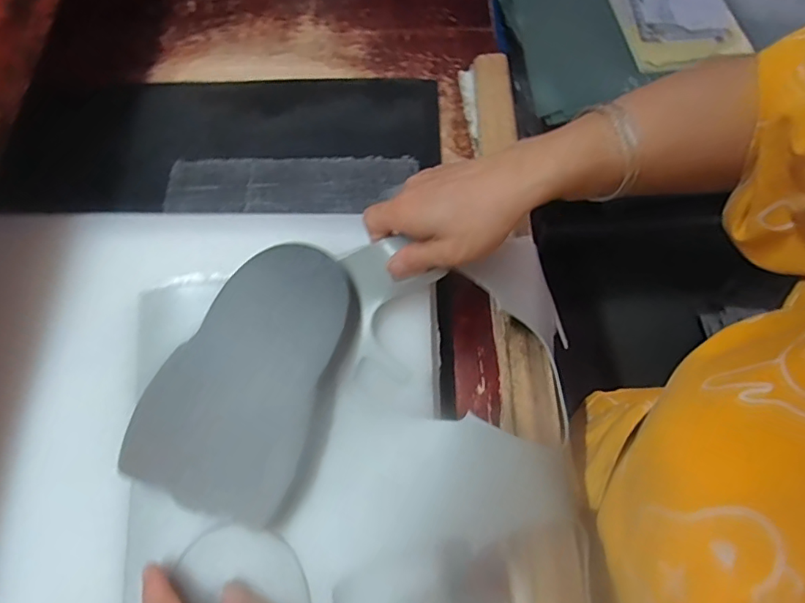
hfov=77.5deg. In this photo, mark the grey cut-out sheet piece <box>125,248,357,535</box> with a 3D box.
[{"bbox_3d":[-0.103,0.043,0.338,0.102,0.005,0.180,20,68,-8],"label":"grey cut-out sheet piece"}]

